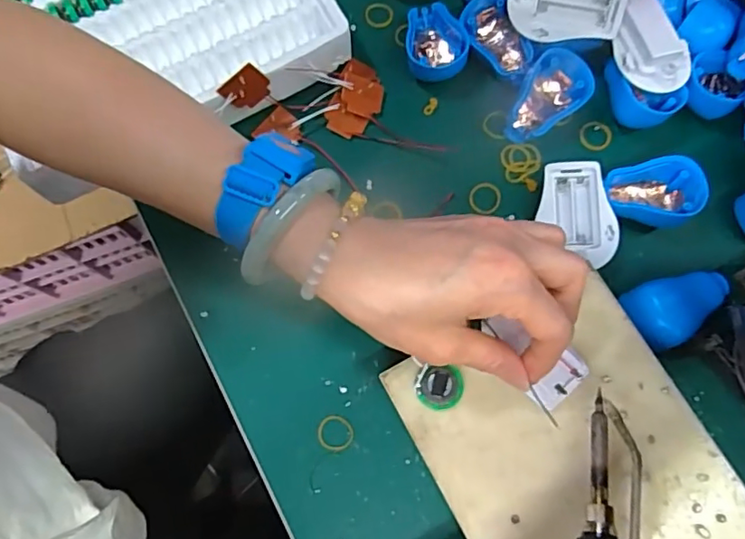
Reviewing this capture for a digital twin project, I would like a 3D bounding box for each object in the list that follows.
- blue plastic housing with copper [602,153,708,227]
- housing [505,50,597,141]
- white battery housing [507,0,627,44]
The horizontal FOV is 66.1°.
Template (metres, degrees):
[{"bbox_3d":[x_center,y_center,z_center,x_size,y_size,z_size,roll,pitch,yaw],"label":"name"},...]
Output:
[{"bbox_3d":[0.197,-0.050,0.401,0.057,0.033,0.045,-7,74,-1],"label":"blue plastic housing with copper"},{"bbox_3d":[0.127,-0.123,0.419,0.045,0.036,0.065,35,78,10],"label":"housing"},{"bbox_3d":[0.140,-0.192,0.415,0.080,0.013,0.052,12,116,2],"label":"white battery housing"}]

